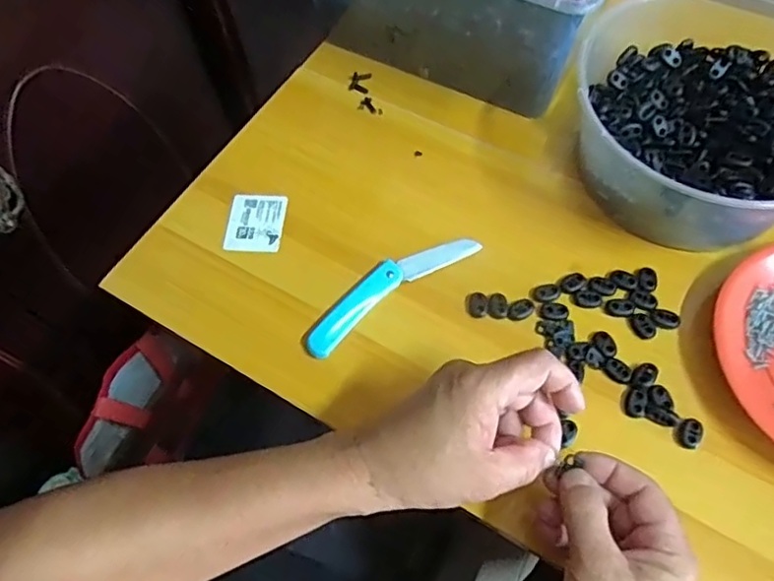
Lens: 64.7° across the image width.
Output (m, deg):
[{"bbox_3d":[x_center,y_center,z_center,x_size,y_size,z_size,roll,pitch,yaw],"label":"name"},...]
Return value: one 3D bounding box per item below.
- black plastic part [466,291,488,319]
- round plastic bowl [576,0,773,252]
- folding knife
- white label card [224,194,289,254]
[{"bbox_3d":[0.072,0.012,0.491,0.017,0.005,0.021,-3,62,1],"label":"black plastic part"},{"bbox_3d":[0.270,-0.143,0.502,0.201,0.088,0.205,-1,62,2],"label":"round plastic bowl"},{"bbox_3d":[0.002,-0.004,0.499,0.164,0.011,0.035,-36,67,-15],"label":"folding knife"},{"bbox_3d":[-0.116,-0.060,0.543,0.048,0.005,0.059,2,62,4],"label":"white label card"}]

